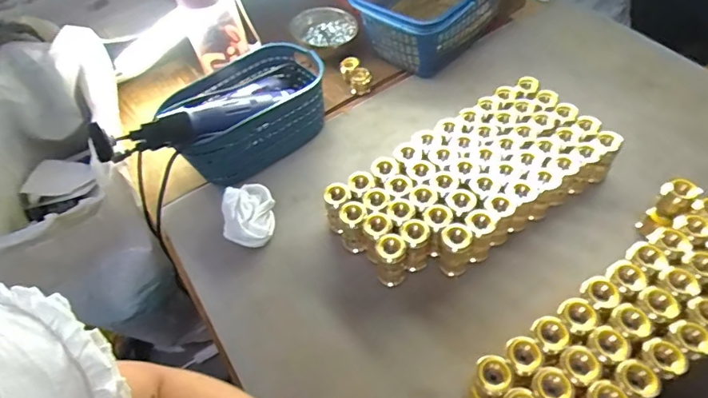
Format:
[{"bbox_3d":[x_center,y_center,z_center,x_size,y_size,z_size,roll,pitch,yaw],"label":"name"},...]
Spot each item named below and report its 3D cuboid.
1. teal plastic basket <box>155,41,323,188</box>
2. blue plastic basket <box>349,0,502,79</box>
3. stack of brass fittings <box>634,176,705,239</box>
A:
[{"bbox_3d":[-0.149,-0.129,0.667,0.142,0.095,0.227,37,65,28],"label":"teal plastic basket"},{"bbox_3d":[0.135,-0.320,0.757,0.274,0.112,0.177,-35,58,-19],"label":"blue plastic basket"},{"bbox_3d":[0.344,0.017,0.519,0.030,0.091,0.030,-37,58,-20],"label":"stack of brass fittings"}]

